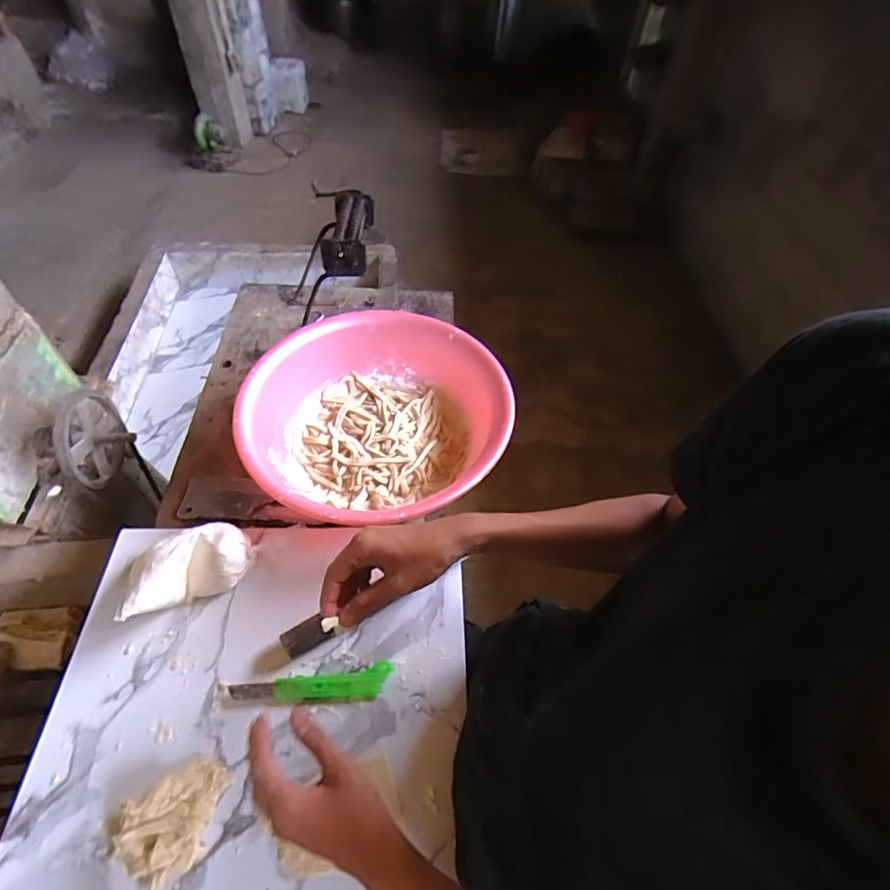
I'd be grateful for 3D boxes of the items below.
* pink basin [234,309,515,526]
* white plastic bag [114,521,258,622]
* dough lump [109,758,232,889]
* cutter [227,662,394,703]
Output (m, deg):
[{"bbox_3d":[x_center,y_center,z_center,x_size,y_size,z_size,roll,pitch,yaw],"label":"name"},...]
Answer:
[{"bbox_3d":[-0.108,-0.044,0.800,0.406,0.122,0.416,2,52,-2],"label":"pink basin"},{"bbox_3d":[-0.338,0.167,0.645,0.153,0.071,0.077,-26,58,-21],"label":"white plastic bag"},{"bbox_3d":[-0.280,0.390,0.504,0.104,0.035,0.084,-28,59,-23],"label":"dough lump"},{"bbox_3d":[-0.162,0.297,0.592,0.190,0.012,0.034,-4,53,-7],"label":"cutter"}]

